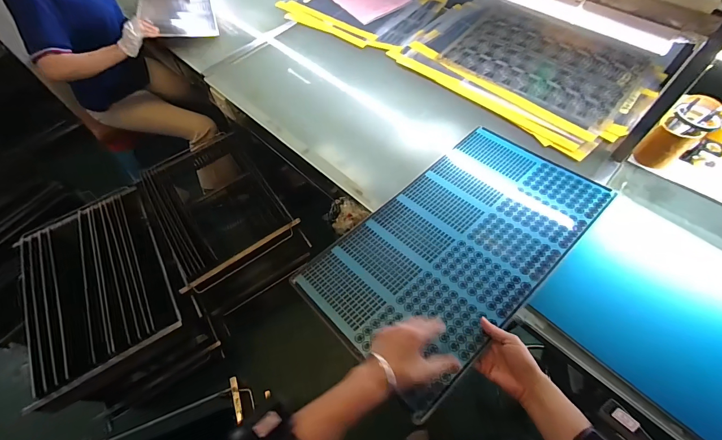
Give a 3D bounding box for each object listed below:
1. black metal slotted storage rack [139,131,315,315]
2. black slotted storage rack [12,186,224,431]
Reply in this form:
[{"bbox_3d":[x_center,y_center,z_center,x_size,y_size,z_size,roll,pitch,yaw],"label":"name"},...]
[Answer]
[{"bbox_3d":[-0.522,-0.009,1.255,0.453,0.376,0.561,-33,62,-14],"label":"black metal slotted storage rack"},{"bbox_3d":[-0.820,0.264,1.160,0.439,0.358,0.599,-32,62,-14],"label":"black slotted storage rack"}]

